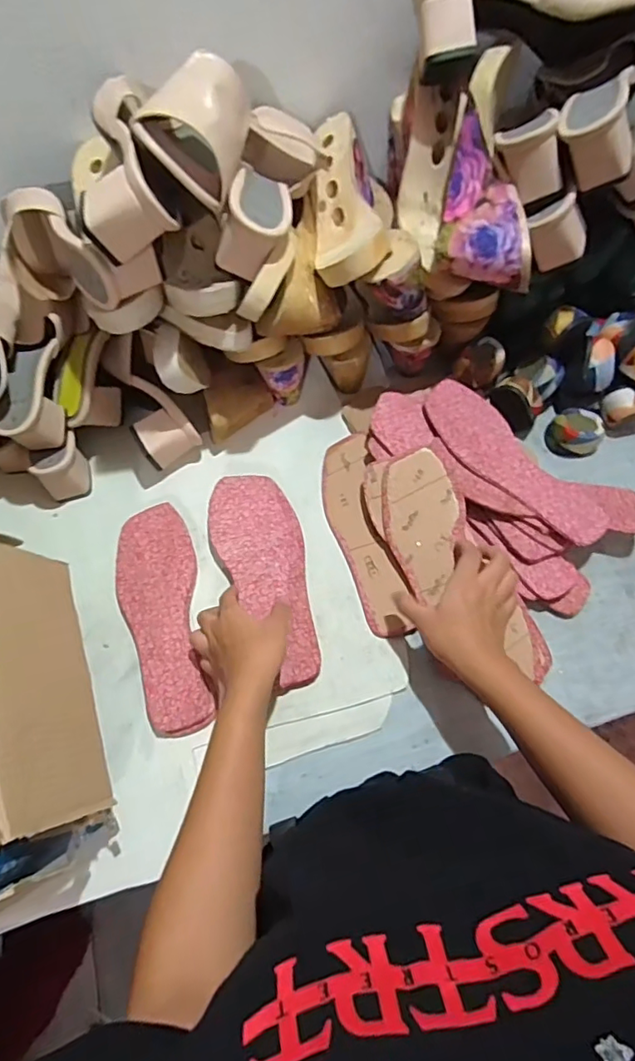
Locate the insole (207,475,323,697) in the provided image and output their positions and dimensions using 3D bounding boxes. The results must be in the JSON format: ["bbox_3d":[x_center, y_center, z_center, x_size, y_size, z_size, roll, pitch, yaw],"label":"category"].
[{"bbox_3d":[-0.051,0.046,0.596,0.093,0.011,0.242,-21,70,-7],"label":"insole"}]

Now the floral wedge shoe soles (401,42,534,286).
[{"bbox_3d":[0.147,-0.344,0.552,0.107,0.126,0.206,-7,67,-2],"label":"floral wedge shoe soles"}]

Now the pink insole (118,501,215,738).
[{"bbox_3d":[-0.165,0.089,0.585,0.081,0.012,0.245,-14,66,-5],"label":"pink insole"}]

